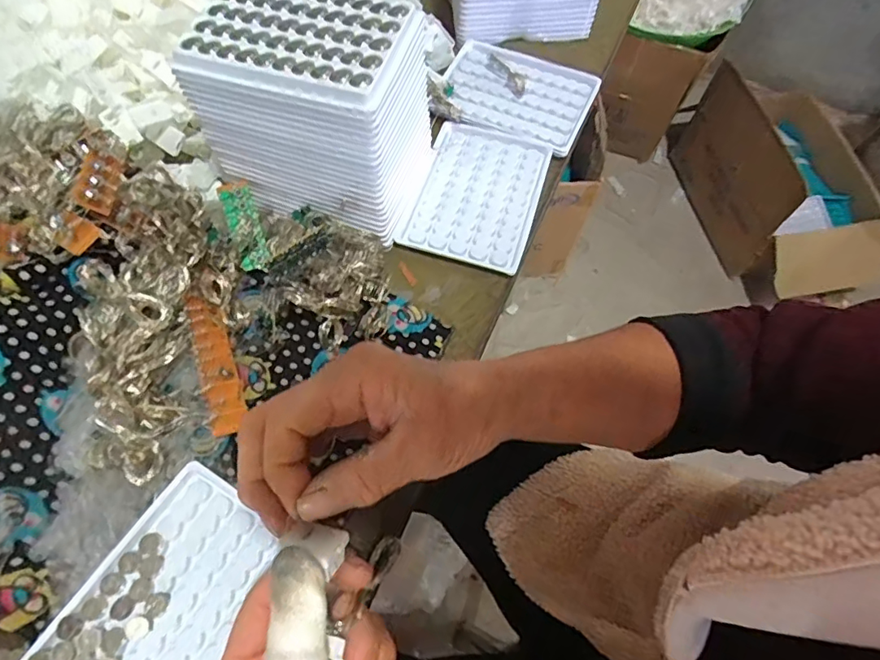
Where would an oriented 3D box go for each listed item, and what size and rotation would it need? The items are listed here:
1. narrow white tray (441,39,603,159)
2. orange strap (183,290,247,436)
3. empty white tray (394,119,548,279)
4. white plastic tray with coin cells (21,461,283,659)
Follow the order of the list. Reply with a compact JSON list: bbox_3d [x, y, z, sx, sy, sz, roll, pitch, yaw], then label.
[{"bbox_3d":[0.065,-0.210,0.456,0.132,0.010,0.094,24,66,9],"label":"narrow white tray"},{"bbox_3d":[-0.145,0.020,0.332,0.022,0.007,0.096,-5,62,-39],"label":"orange strap"},{"bbox_3d":[0.031,-0.110,0.410,0.092,0.006,0.130,16,65,6],"label":"empty white tray"},{"bbox_3d":[-0.143,0.149,0.273,0.092,0.008,0.127,30,67,12],"label":"white plastic tray with coin cells"}]

